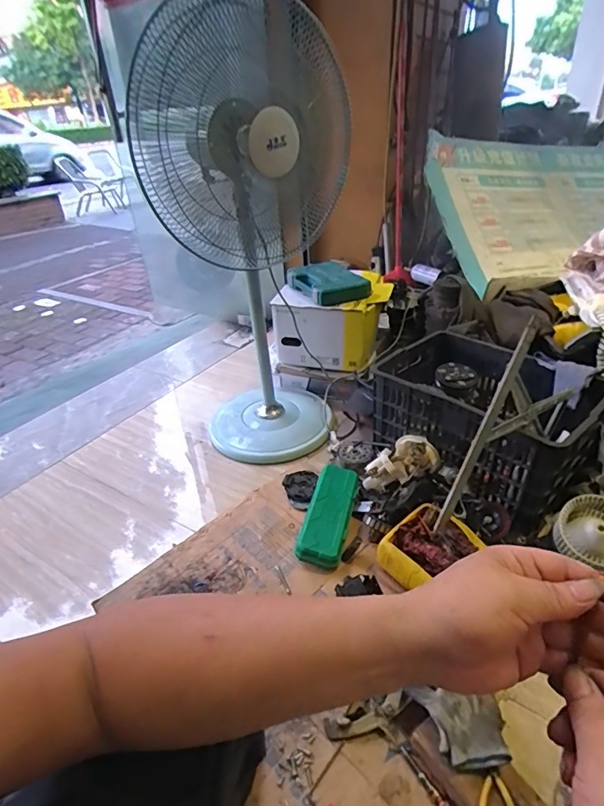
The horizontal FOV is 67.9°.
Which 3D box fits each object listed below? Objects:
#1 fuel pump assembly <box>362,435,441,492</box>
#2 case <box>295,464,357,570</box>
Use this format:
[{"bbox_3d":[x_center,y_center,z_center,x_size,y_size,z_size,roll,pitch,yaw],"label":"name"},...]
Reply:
[{"bbox_3d":[0.238,0.149,1.138,0.200,0.089,0.098,-27,33,4],"label":"fuel pump assembly"},{"bbox_3d":[0.064,0.267,1.082,0.101,0.054,0.292,6,34,14],"label":"case"}]

